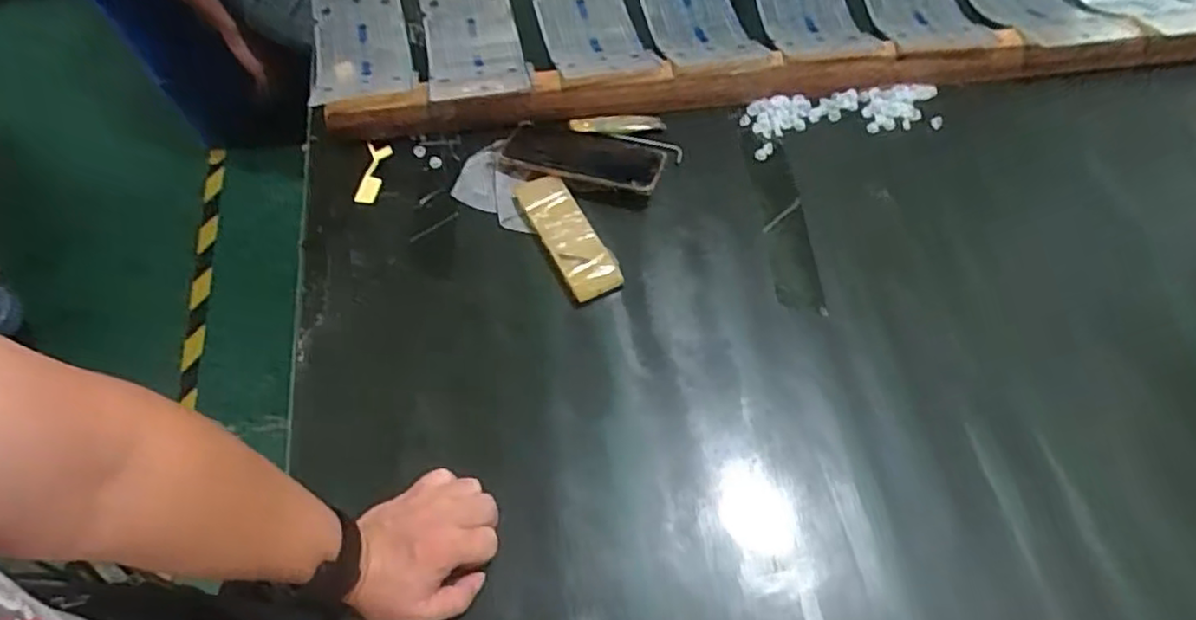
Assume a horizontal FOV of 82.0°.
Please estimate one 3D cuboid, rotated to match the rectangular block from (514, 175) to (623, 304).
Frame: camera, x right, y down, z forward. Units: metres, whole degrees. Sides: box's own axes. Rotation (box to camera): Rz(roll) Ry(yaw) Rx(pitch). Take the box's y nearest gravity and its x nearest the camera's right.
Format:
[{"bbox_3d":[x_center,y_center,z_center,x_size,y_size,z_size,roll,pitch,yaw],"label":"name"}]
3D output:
[{"bbox_3d":[-0.032,-0.075,0.679,0.051,0.022,0.149,-25,65,-11],"label":"rectangular block"}]

